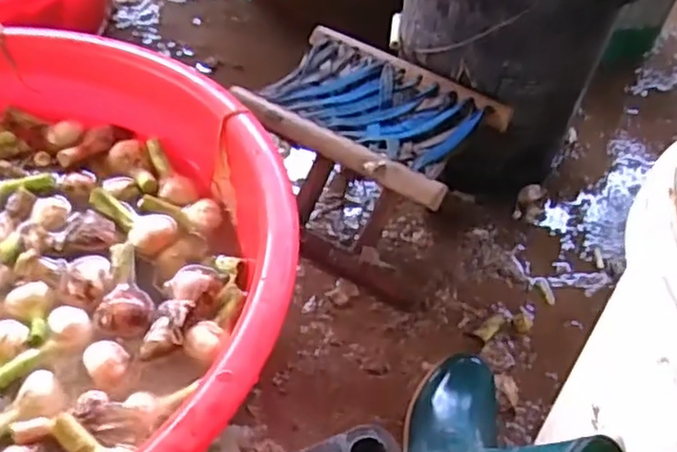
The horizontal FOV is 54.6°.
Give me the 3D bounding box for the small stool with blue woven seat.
[{"bbox_3d":[0.035,-0.079,0.815,0.265,0.178,0.220,24,49,15],"label":"small stool with blue woven seat"}]

